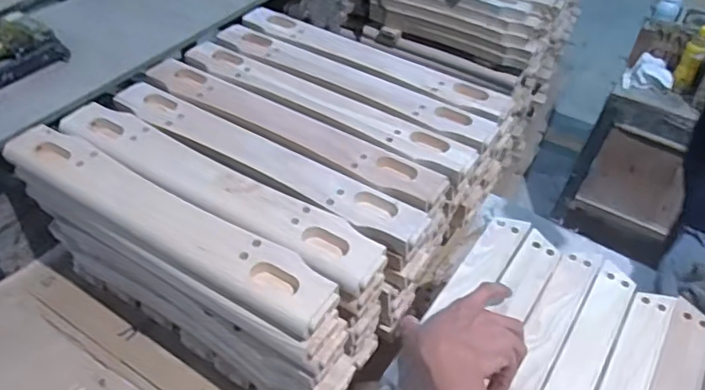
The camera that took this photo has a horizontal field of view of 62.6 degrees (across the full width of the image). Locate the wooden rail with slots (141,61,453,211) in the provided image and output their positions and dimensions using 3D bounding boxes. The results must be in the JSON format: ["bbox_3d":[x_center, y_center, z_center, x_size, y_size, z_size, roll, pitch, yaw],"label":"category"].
[{"bbox_3d":[-0.103,-0.100,0.818,0.494,0.016,0.071,26,48,22],"label":"wooden rail with slots"}]

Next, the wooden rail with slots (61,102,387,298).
[{"bbox_3d":[-0.186,-0.019,0.726,0.494,0.018,0.079,26,48,21],"label":"wooden rail with slots"}]

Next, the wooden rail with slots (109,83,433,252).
[{"bbox_3d":[-0.131,-0.054,0.768,0.489,0.017,0.062,26,48,22],"label":"wooden rail with slots"}]

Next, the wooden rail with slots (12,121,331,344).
[{"bbox_3d":[-0.235,0.023,0.686,0.485,0.031,0.072,25,48,21],"label":"wooden rail with slots"}]

